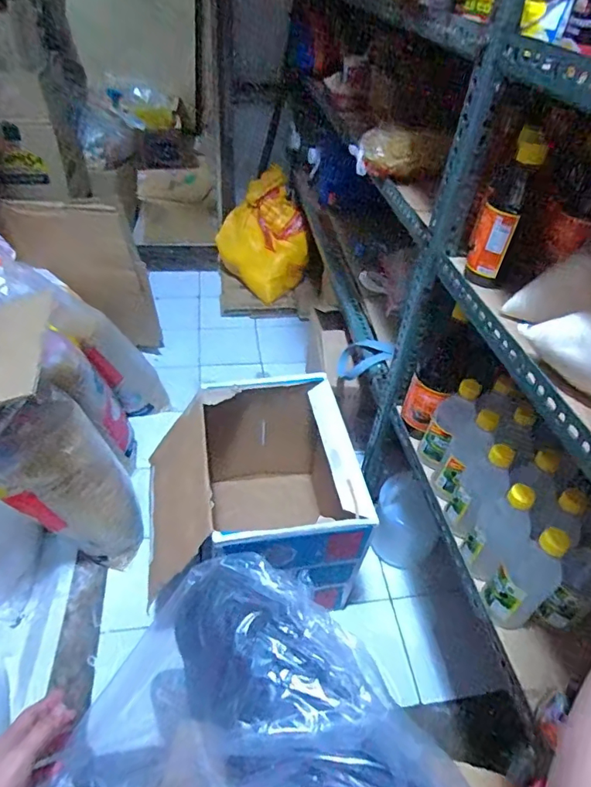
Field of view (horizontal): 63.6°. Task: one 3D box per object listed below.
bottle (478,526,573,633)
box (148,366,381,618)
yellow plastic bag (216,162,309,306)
[{"bbox_3d":[0.285,0.223,0.582,0.065,0.158,0.063,-31,55,-32],"label":"bottle"},{"bbox_3d":[-0.089,0.217,0.984,0.396,0.349,0.387,-5,45,-11],"label":"box"},{"bbox_3d":[-0.116,-0.580,1.769,0.328,0.318,0.232,37,52,28],"label":"yellow plastic bag"}]

